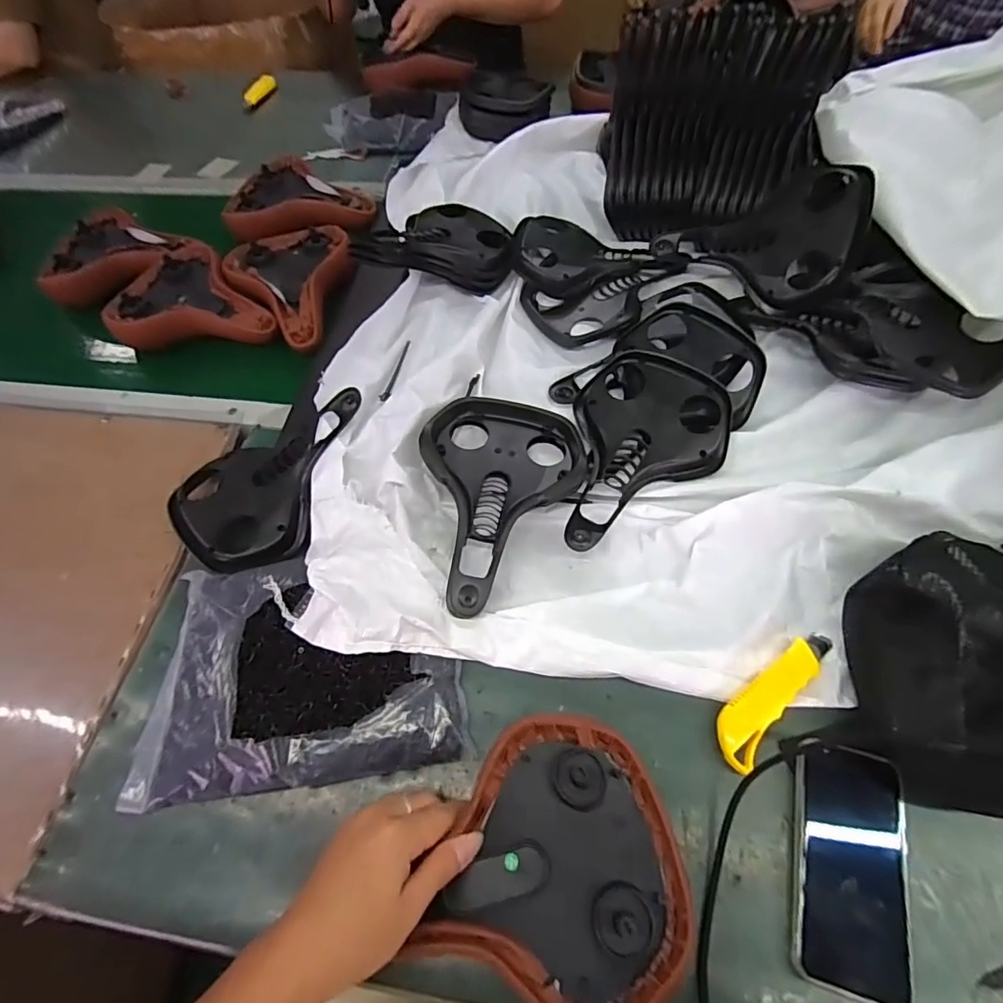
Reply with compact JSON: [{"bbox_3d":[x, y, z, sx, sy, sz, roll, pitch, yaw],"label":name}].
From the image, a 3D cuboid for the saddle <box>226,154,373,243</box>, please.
[{"bbox_3d":[-0.347,-0.520,0.876,0.245,0.049,0.179,-9,59,-1],"label":"saddle"}]

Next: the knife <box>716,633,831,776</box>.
[{"bbox_3d":[0.243,0.169,0.454,0.040,0.014,0.151,40,69,24],"label":"knife"}]

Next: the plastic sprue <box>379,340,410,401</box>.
[{"bbox_3d":[-0.140,-0.175,0.670,0.013,0.008,0.114,6,60,8],"label":"plastic sprue"}]

